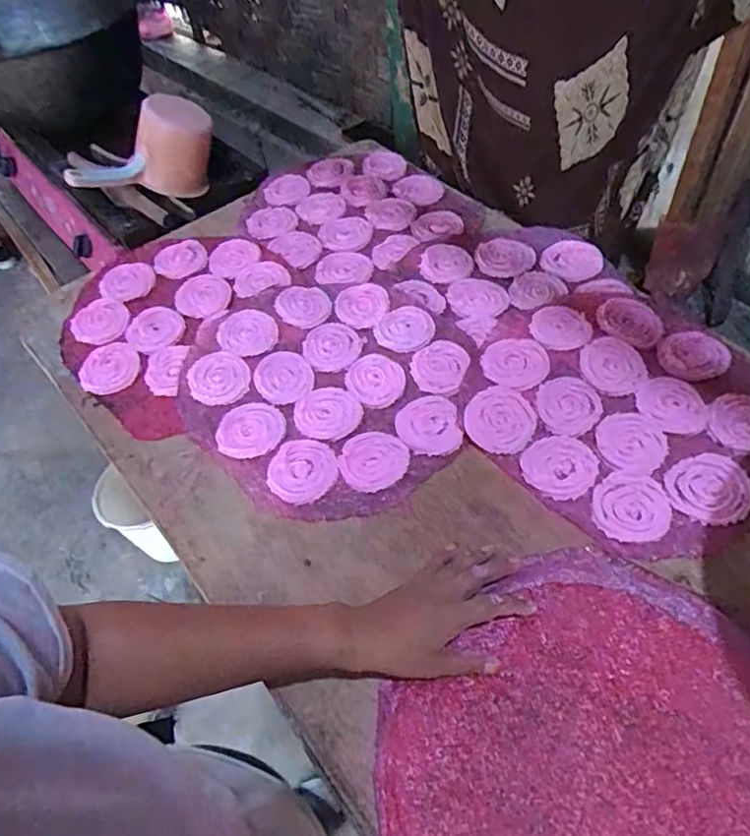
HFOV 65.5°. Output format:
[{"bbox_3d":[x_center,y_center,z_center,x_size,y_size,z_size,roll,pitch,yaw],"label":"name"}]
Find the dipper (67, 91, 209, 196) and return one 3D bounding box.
[{"bbox_3d":[-0.406,-0.459,1.016,0.251,0.149,0.125,-25,54,-12],"label":"dipper"}]

